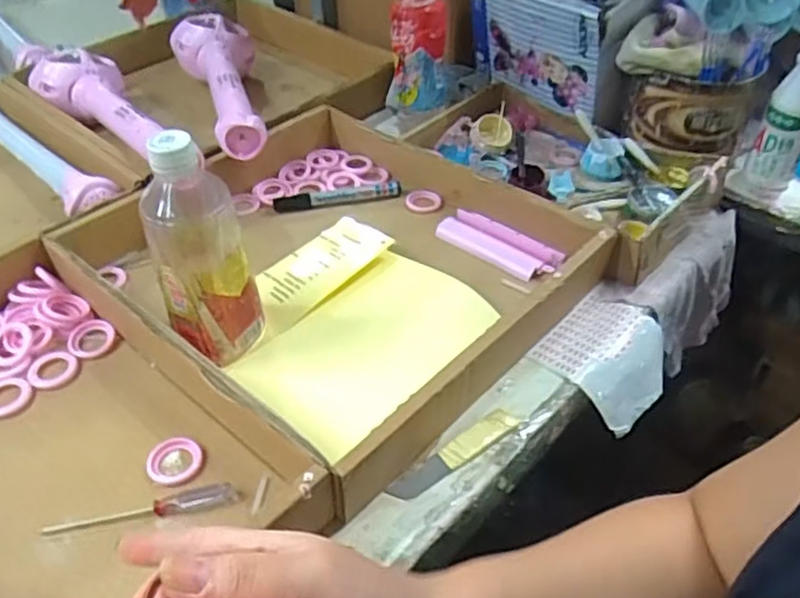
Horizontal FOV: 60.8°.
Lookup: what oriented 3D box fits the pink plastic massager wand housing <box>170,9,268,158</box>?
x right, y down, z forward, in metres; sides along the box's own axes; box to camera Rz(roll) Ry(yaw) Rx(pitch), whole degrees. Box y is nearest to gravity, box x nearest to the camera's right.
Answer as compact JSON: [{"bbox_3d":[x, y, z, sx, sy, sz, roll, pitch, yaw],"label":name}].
[{"bbox_3d":[-0.210,-0.245,0.813,0.098,0.086,0.324,-11,44,-13],"label":"pink plastic massager wand housing"}]

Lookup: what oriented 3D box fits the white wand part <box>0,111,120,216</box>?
[{"bbox_3d":[-0.396,-0.151,0.735,0.311,0.047,0.048,33,51,30],"label":"white wand part"}]

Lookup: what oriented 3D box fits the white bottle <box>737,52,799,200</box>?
[{"bbox_3d":[0.397,-0.178,0.701,0.051,0.146,0.046,28,49,27],"label":"white bottle"}]

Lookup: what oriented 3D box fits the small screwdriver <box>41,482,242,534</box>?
[{"bbox_3d":[-0.170,0.137,0.450,0.124,0.014,0.016,-5,43,-6],"label":"small screwdriver"}]

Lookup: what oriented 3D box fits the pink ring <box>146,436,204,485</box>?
[{"bbox_3d":[-0.158,0.113,0.478,0.037,0.008,0.036,0,43,0],"label":"pink ring"}]

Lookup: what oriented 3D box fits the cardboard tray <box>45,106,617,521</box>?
[{"bbox_3d":[-0.057,-0.038,0.612,0.368,0.053,0.358,33,51,30],"label":"cardboard tray"}]

